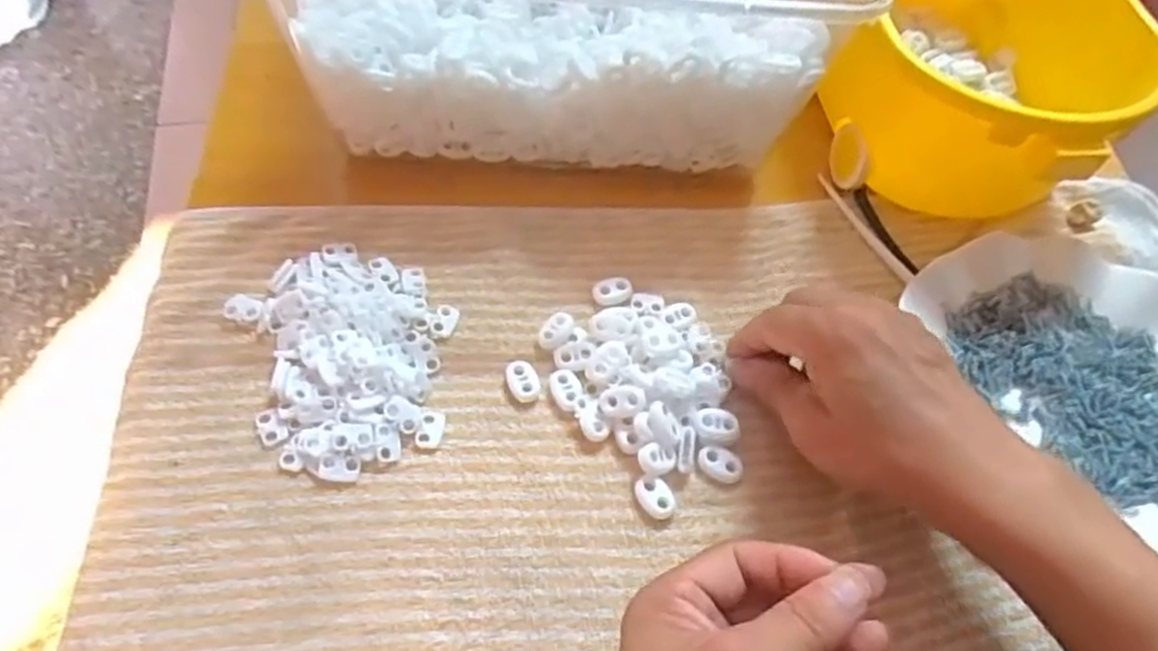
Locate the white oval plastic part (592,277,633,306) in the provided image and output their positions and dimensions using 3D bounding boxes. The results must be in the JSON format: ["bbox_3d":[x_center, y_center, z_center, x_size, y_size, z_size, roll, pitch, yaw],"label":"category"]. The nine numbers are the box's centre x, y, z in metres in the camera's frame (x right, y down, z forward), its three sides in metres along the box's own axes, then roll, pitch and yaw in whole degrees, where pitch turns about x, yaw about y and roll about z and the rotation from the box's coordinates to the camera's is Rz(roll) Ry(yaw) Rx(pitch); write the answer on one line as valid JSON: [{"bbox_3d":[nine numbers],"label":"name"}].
[{"bbox_3d":[0.019,-0.019,0.409,0.022,0.004,0.017,-11,61,-13],"label":"white oval plastic part"}]

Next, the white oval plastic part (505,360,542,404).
[{"bbox_3d":[-0.029,0.028,0.377,0.015,0.005,0.024,-20,63,-18],"label":"white oval plastic part"}]

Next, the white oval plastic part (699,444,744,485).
[{"bbox_3d":[0.069,0.067,0.362,0.022,0.005,0.015,29,60,11],"label":"white oval plastic part"}]

